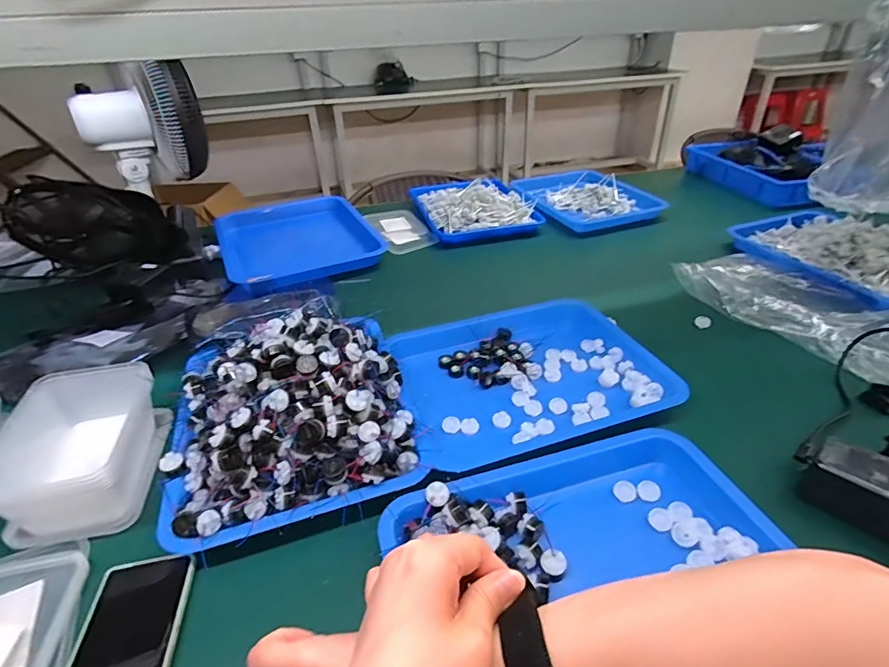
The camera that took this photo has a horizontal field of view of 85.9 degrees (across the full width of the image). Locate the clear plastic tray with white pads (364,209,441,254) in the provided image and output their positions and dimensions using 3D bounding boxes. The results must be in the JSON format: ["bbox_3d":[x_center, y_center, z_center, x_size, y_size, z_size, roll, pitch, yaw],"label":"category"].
[{"bbox_3d":[-0.101,-0.233,1.045,0.110,0.020,0.182,-19,44,-17],"label":"clear plastic tray with white pads"}]

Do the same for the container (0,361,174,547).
[{"bbox_3d":[-0.365,0.113,0.488,0.112,0.071,0.166,-8,37,-10],"label":"container"}]

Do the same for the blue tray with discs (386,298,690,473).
[{"bbox_3d":[0.096,0.045,0.620,0.320,0.034,0.262,-13,38,-16],"label":"blue tray with discs"}]

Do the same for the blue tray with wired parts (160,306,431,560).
[{"bbox_3d":[-0.170,0.059,0.524,0.246,0.107,0.300,-11,37,-13],"label":"blue tray with wired parts"}]

